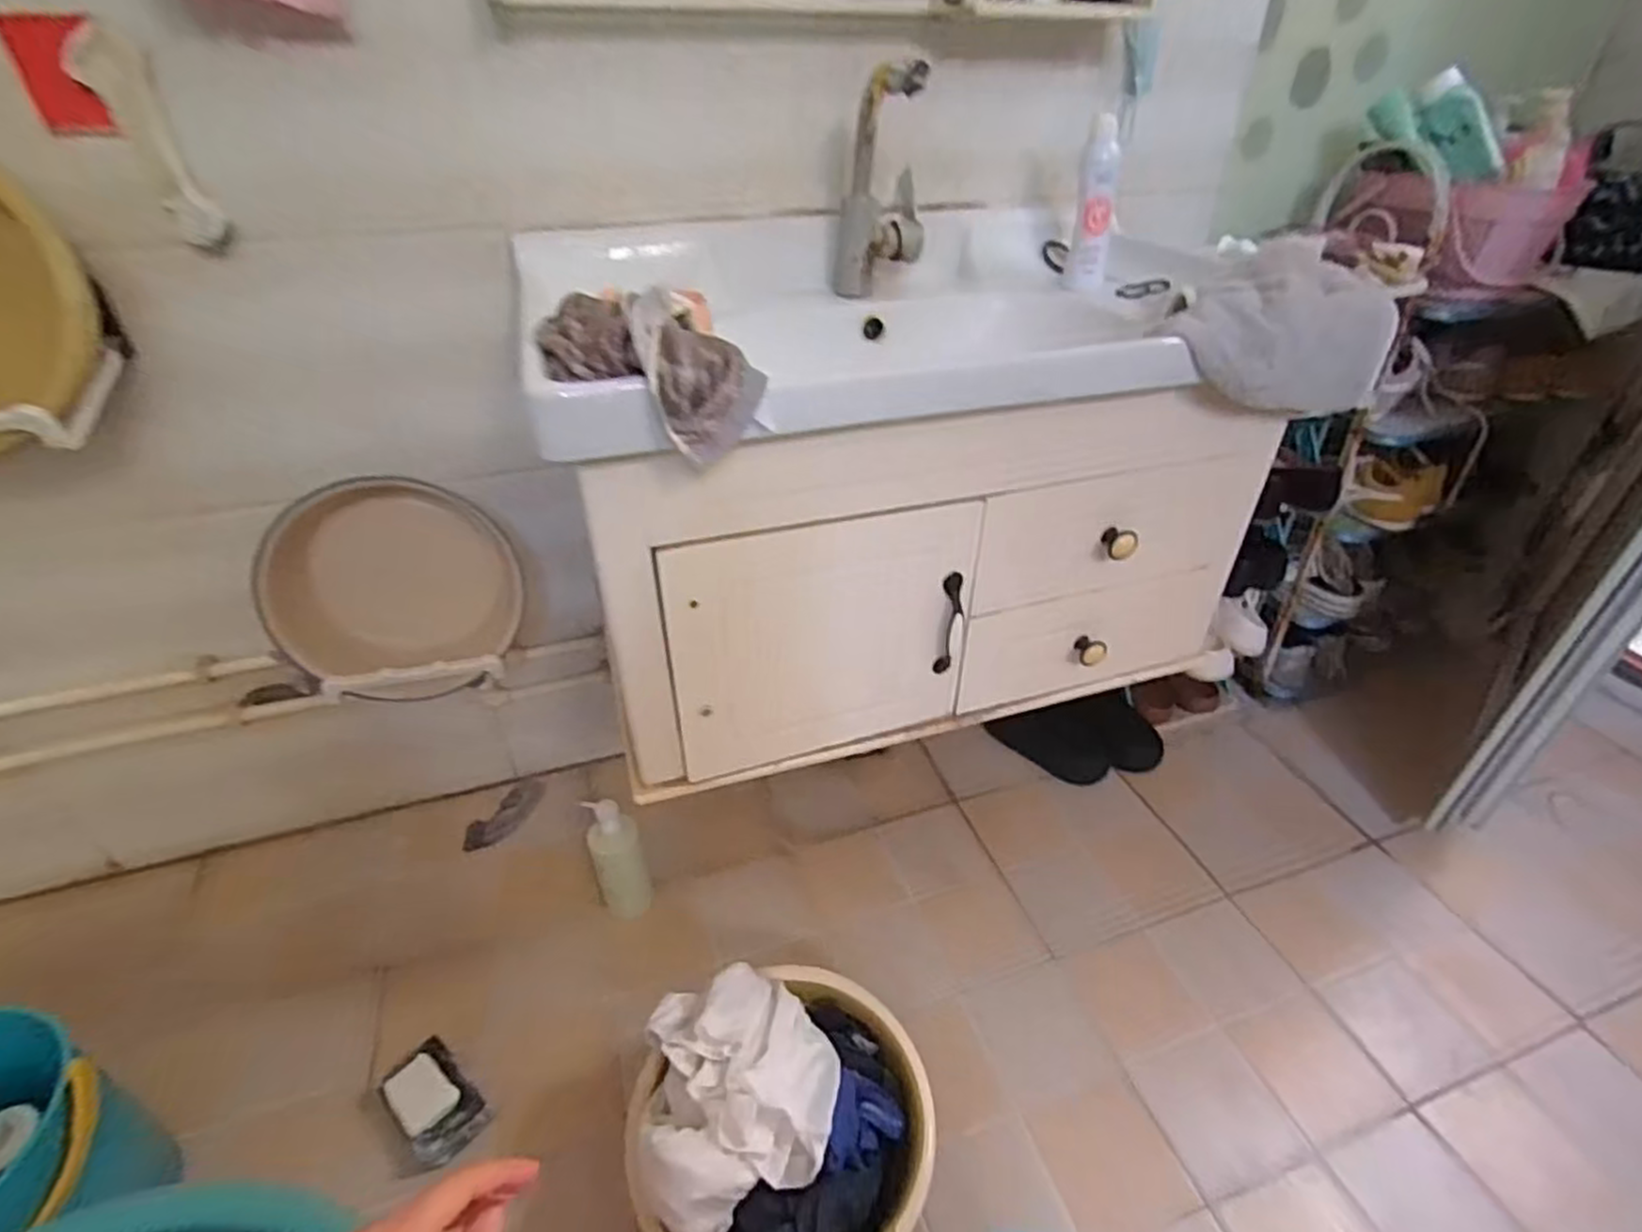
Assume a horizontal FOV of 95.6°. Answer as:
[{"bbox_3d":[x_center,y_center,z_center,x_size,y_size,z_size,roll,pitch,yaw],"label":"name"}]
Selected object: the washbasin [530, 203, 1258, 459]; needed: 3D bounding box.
[{"bbox_3d":[0.066,-0.329,0.852,0.757,0.160,0.453,-7,37,-9],"label":"washbasin"}]

